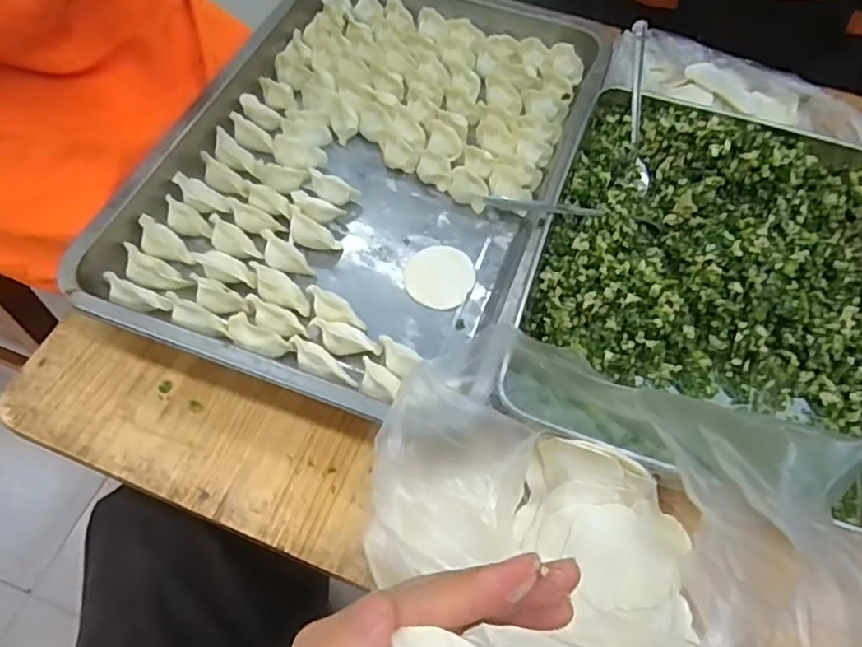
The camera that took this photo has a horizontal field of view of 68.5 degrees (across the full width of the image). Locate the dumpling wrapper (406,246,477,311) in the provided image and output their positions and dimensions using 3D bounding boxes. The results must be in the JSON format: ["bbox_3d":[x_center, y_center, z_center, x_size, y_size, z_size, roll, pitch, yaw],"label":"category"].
[{"bbox_3d":[0.007,-0.039,0.530,0.058,0.004,0.056,-3,63,5],"label":"dumpling wrapper"}]

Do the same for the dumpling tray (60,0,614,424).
[{"bbox_3d":[-0.049,-0.151,0.576,0.328,0.049,0.483,18,59,9],"label":"dumpling tray"}]

